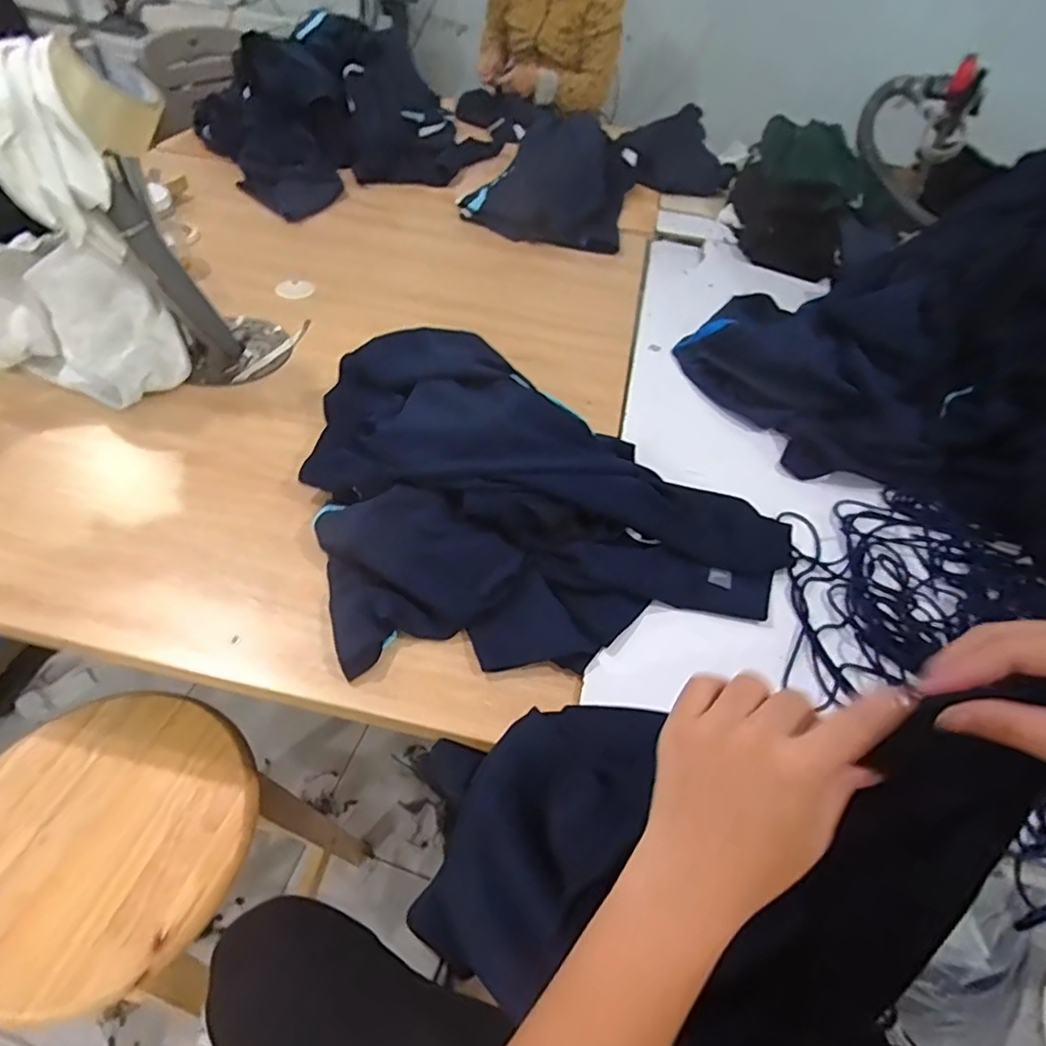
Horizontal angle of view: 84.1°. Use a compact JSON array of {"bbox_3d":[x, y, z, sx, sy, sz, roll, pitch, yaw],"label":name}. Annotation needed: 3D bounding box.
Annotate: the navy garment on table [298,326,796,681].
[{"bbox_3d":[0.025,-0.060,0.695,0.522,0.119,0.448,-8,50,-14],"label":"navy garment on table"}]

